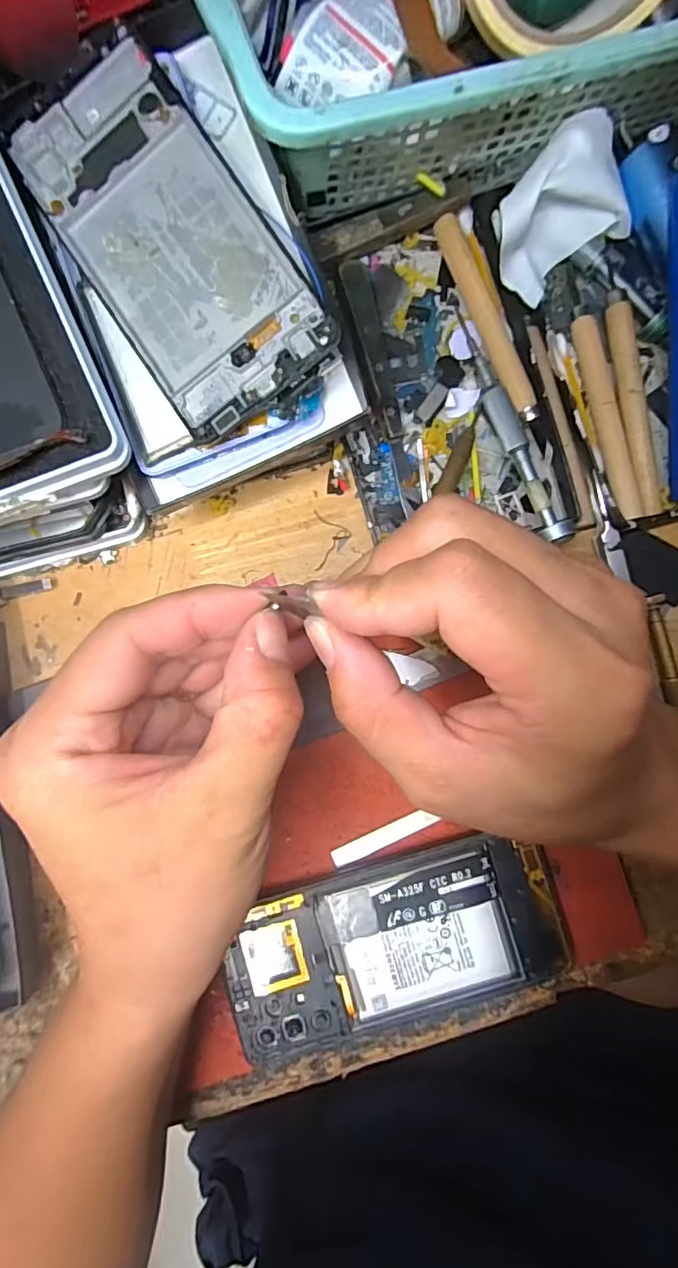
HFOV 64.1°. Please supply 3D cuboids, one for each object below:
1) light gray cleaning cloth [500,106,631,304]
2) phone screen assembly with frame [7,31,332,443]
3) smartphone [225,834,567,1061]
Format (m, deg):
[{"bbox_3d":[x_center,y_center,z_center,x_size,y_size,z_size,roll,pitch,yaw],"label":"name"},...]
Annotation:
[{"bbox_3d":[0.100,-0.191,0.247,0.066,0.034,0.043,-40,89,-2],"label":"light gray cleaning cloth"},{"bbox_3d":[-0.068,-0.155,0.215,0.066,0.013,0.146,-34,89,-1],"label":"phone screen assembly with frame"},{"bbox_3d":[0.026,0.144,0.252,0.154,0.007,0.070,-17,89,-1],"label":"smartphone"}]

